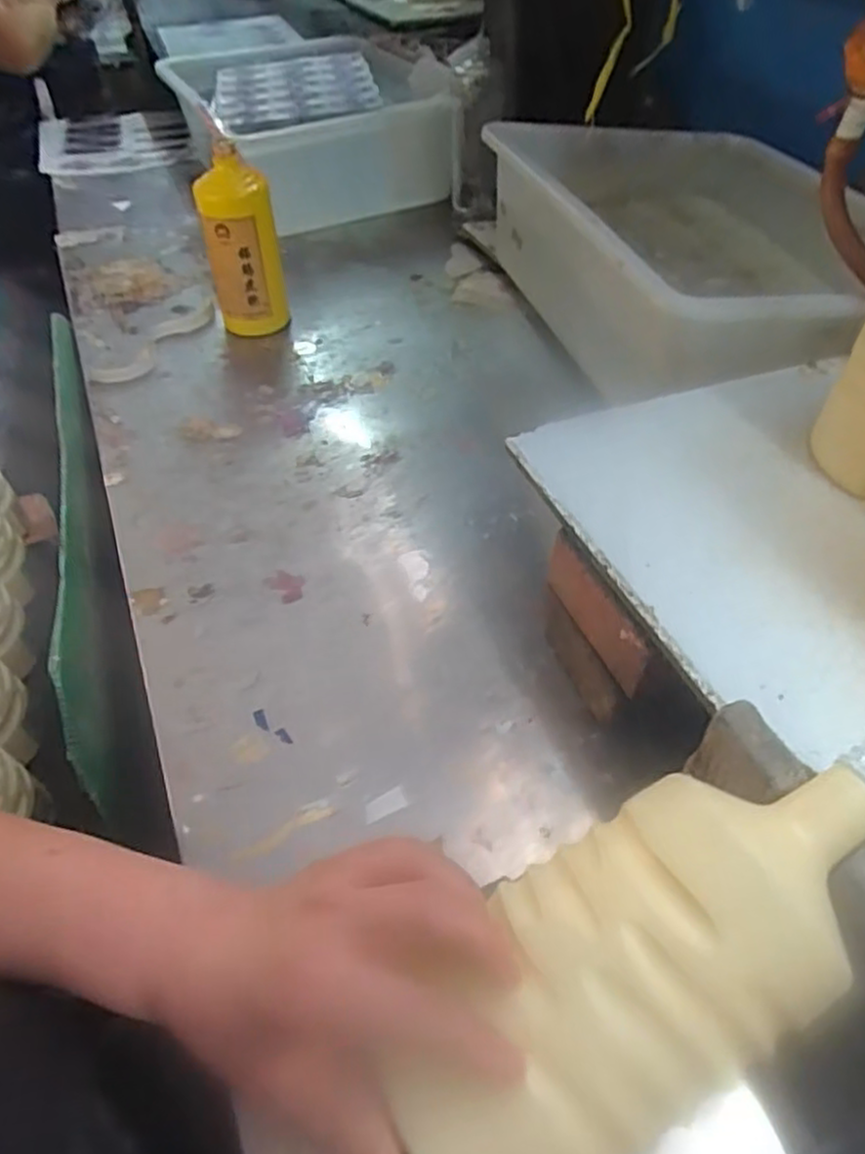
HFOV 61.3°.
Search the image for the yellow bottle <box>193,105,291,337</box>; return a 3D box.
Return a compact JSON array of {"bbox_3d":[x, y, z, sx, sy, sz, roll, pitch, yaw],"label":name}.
[{"bbox_3d":[-0.211,-0.363,0.808,0.081,0.193,0.064,-14,50,-7],"label":"yellow bottle"}]

